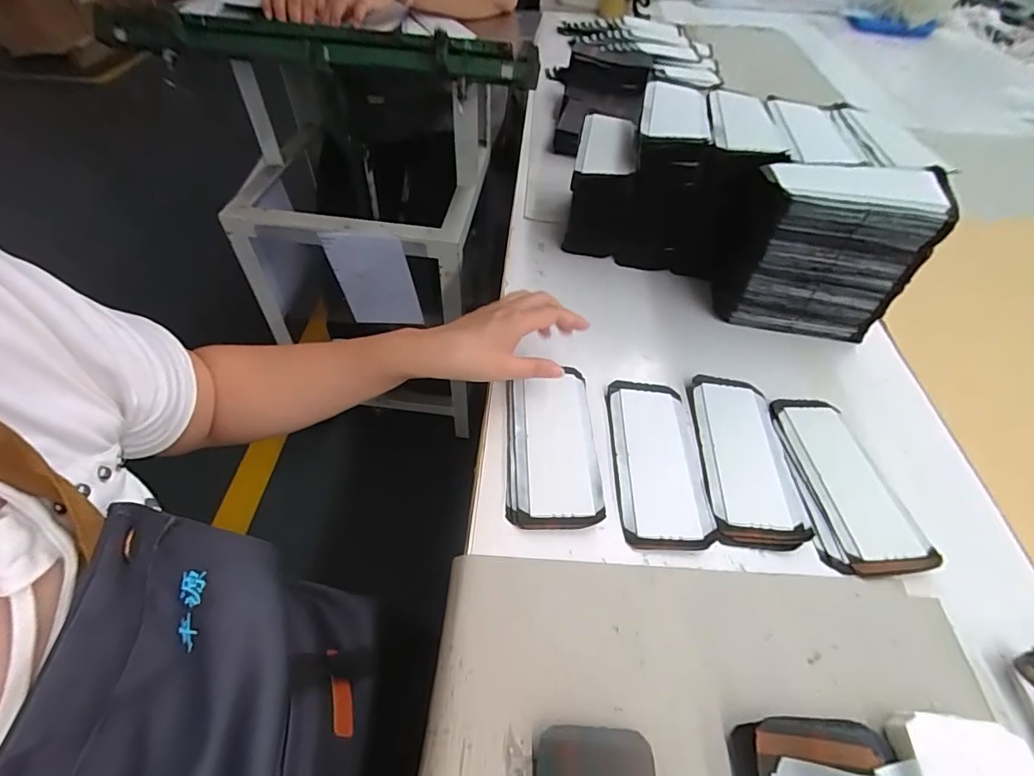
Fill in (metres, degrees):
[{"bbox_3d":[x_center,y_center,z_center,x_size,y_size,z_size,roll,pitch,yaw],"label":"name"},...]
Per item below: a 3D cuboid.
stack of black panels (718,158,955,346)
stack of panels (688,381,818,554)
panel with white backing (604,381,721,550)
[{"bbox_3d":[0.321,-0.145,0.507,0.163,0.157,0.083,8,50,4],"label":"stack of black panels"},{"bbox_3d":[0.206,0.061,0.430,0.076,0.010,0.171,4,50,1],"label":"stack of panels"},{"bbox_3d":[0.124,0.063,0.423,0.074,0.011,0.164,1,50,-1],"label":"panel with white backing"}]

